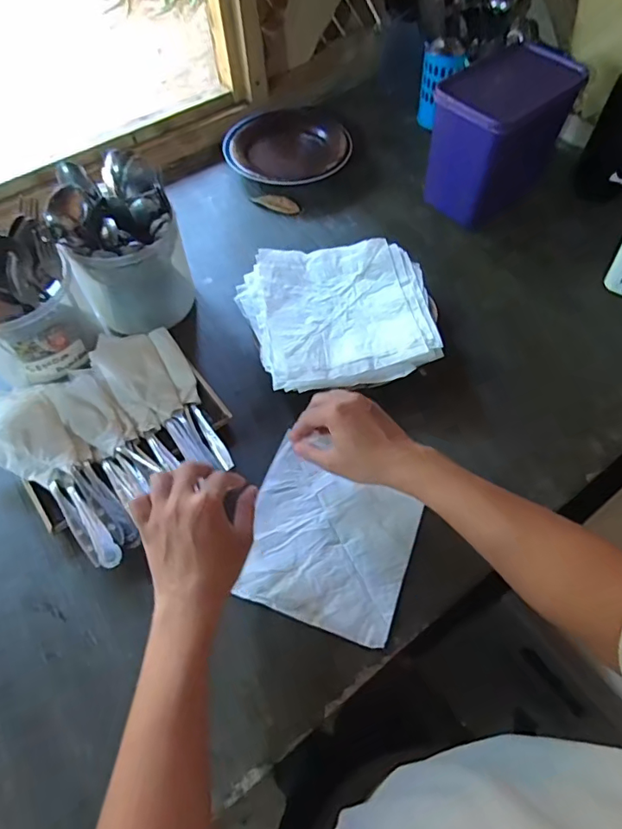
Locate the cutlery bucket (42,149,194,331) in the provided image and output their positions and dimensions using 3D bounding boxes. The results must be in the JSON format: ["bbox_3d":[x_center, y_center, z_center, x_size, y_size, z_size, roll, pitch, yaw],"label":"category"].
[{"bbox_3d":[-0.230,-0.202,0.639,0.129,0.179,0.139,0,59,1],"label":"cutlery bucket"}]

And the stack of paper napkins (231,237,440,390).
[{"bbox_3d":[0.037,-0.133,0.638,0.228,0.020,0.214,-13,60,-6],"label":"stack of paper napkins"}]

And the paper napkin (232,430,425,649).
[{"bbox_3d":[0.015,0.132,0.529,0.173,0.012,0.159,18,61,11],"label":"paper napkin"}]

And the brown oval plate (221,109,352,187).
[{"bbox_3d":[-0.047,-0.454,0.861,0.202,0.042,0.209,-25,62,-13],"label":"brown oval plate"}]

